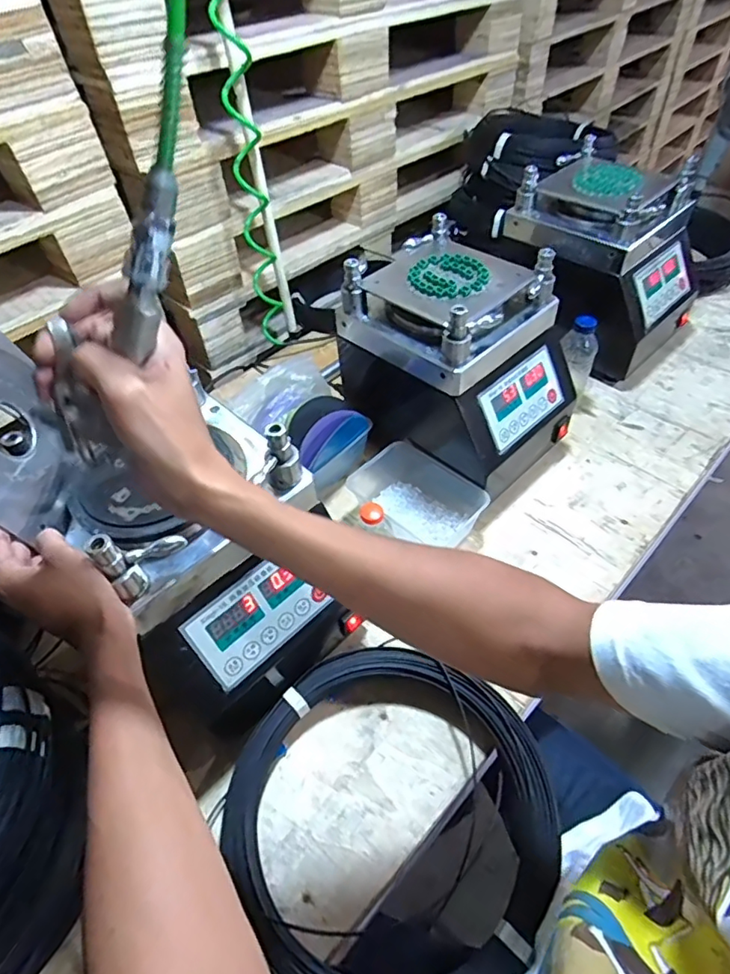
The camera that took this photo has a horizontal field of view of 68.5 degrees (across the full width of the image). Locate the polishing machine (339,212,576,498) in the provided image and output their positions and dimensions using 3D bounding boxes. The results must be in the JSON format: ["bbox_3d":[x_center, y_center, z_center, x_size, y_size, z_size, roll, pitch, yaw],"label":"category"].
[{"bbox_3d":[0.136,-0.169,0.779,0.214,0.279,0.279,-38,58,-24],"label":"polishing machine"}]

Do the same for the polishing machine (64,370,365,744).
[{"bbox_3d":[-0.158,0.078,0.582,0.208,0.273,0.240,-38,58,-24],"label":"polishing machine"}]

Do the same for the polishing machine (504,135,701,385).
[{"bbox_3d":[0.418,-0.402,0.948,0.242,0.273,0.290,-37,57,-24],"label":"polishing machine"}]

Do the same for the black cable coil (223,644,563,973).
[{"bbox_3d":[0.028,0.308,0.521,0.296,0.055,0.302,-2,51,2],"label":"black cable coil"}]

